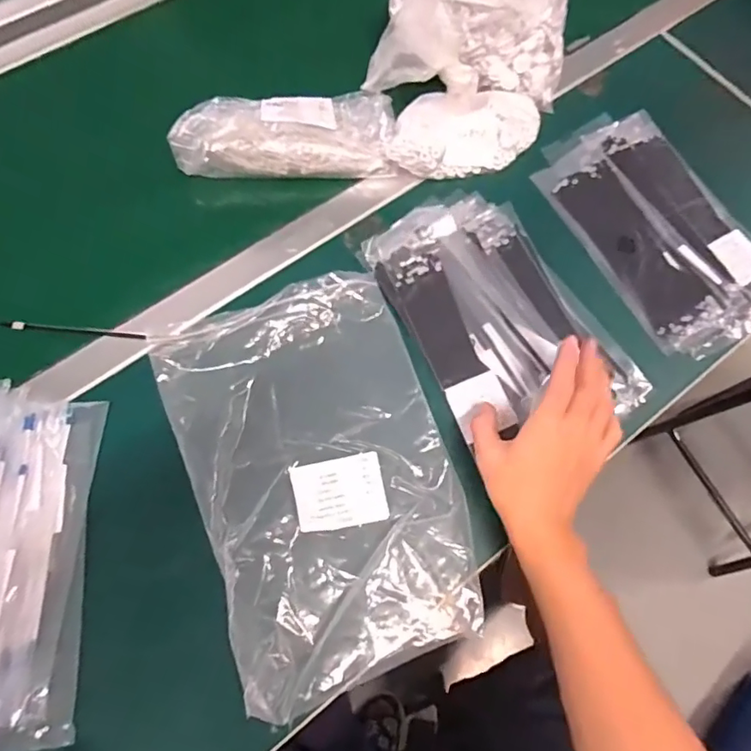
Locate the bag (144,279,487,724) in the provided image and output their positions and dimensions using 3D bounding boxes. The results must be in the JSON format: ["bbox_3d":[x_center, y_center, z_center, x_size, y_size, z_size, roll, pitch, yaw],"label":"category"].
[{"bbox_3d":[-0.045,0.077,0.471,0.213,0.033,0.337,-20,70,-8],"label":"bag"}]

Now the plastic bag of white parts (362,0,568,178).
[{"bbox_3d":[0.105,-0.361,0.598,0.199,0.098,0.279,15,69,5],"label":"plastic bag of white parts"}]

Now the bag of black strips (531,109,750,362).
[{"bbox_3d":[0.300,-0.160,0.575,0.157,0.024,0.286,-25,71,-10],"label":"bag of black strips"}]

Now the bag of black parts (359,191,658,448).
[{"bbox_3d":[0.117,-0.061,0.523,0.163,0.030,0.263,-26,71,-10],"label":"bag of black parts"}]

